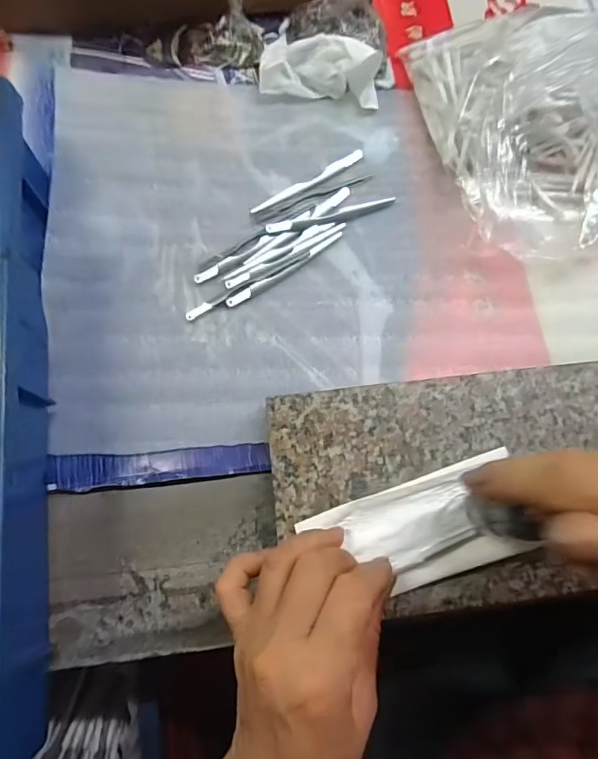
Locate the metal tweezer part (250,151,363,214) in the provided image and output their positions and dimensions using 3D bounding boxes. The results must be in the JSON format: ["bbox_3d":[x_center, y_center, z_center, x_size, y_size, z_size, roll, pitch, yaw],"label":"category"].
[{"bbox_3d":[0.007,-0.159,0.360,0.102,0.005,0.009,-32,78,-9],"label":"metal tweezer part"}]

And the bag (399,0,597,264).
[{"bbox_3d":[0.175,-0.197,0.329,0.126,0.077,0.211,-13,76,-5],"label":"bag"}]

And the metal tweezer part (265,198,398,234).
[{"bbox_3d":[0.025,-0.127,0.347,0.102,0.004,0.010,-14,76,-5],"label":"metal tweezer part"}]

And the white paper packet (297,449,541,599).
[{"bbox_3d":[0.069,0.085,0.253,0.119,0.011,0.055,-17,76,-6],"label":"white paper packet"}]

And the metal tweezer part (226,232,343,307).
[{"bbox_3d":[-0.009,-0.083,0.336,0.103,0.005,0.007,-33,78,-9],"label":"metal tweezer part"}]

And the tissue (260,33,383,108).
[{"bbox_3d":[0.018,-0.255,0.366,0.098,0.037,0.047,4,75,0],"label":"tissue"}]

